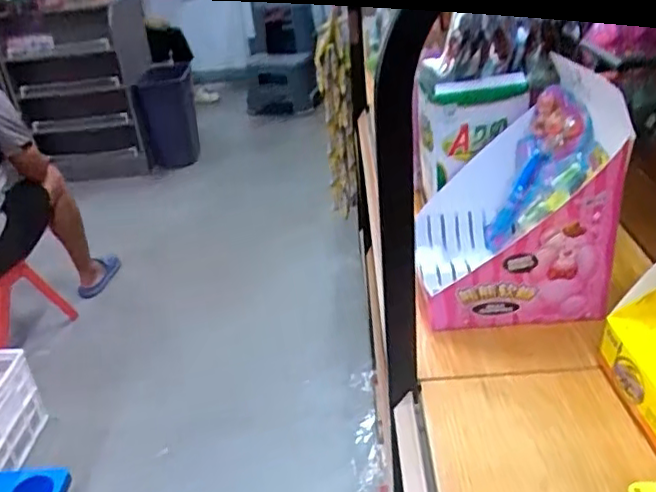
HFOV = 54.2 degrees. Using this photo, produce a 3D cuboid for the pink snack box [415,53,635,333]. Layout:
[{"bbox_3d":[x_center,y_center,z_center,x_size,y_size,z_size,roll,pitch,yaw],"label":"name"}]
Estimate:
[{"bbox_3d":[0.202,-0.046,0.737,0.201,0.207,0.219,0,30,9],"label":"pink snack box"}]

